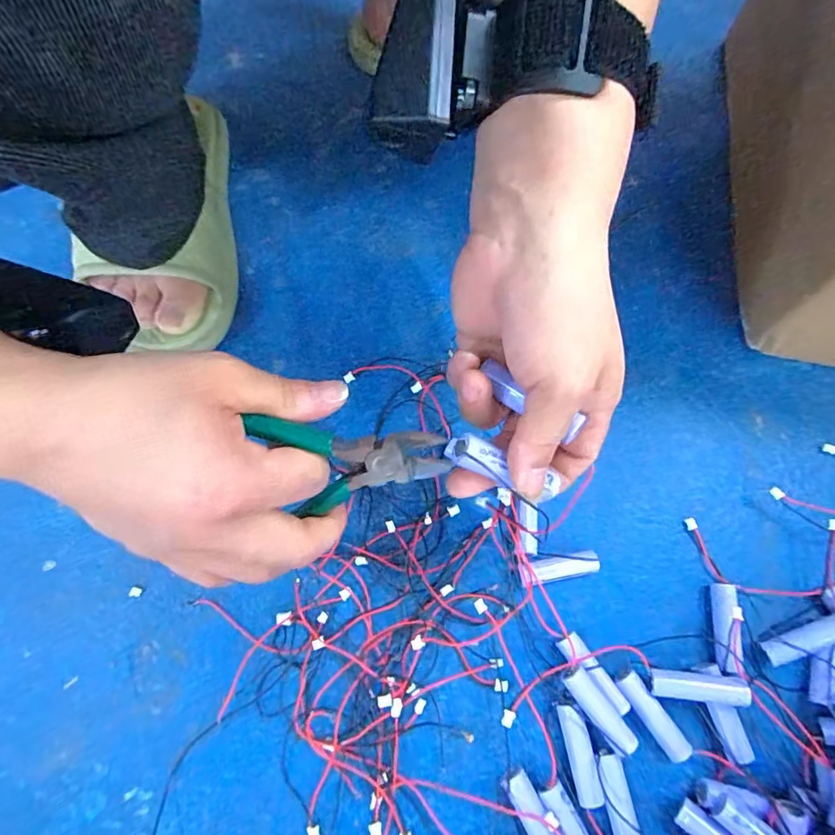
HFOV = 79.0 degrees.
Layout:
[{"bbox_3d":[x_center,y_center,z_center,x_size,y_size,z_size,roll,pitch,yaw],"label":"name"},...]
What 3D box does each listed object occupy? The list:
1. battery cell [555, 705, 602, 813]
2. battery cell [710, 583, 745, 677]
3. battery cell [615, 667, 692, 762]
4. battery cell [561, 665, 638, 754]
[{"bbox_3d":[0.091,0.188,0.284,0.014,0.013,0.049,-9,68,-5],"label":"battery cell"},{"bbox_3d":[0.187,0.127,0.306,0.013,0.013,0.051,11,70,3],"label":"battery cell"},{"bbox_3d":[0.134,0.171,0.291,0.014,0.015,0.050,-34,74,-13],"label":"battery cell"},{"bbox_3d":[0.099,0.162,0.282,0.014,0.015,0.051,-37,74,-14],"label":"battery cell"}]

